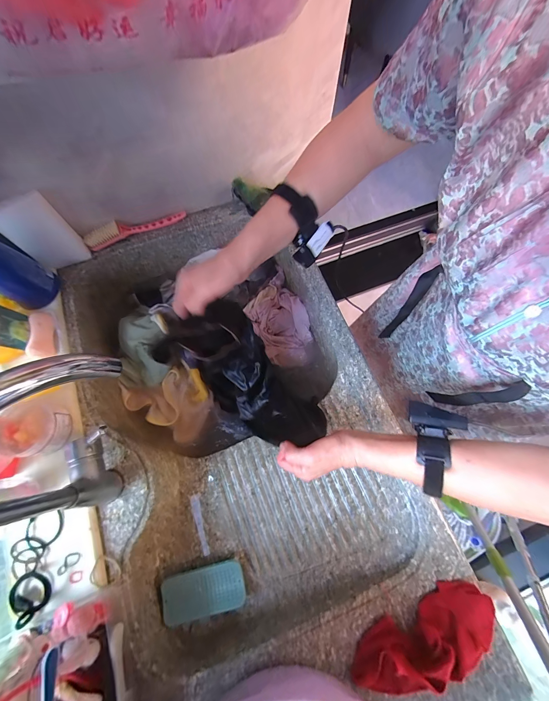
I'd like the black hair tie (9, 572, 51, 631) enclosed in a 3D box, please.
[{"bbox_3d":[-0.353,0.352,0.400,0.048,0.030,0.057,-24,72,-8],"label":"black hair tie"}]

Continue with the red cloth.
[{"bbox_3d":[0.210,0.409,0.392,0.205,0.043,0.077,-24,73,-8],"label":"red cloth"}]

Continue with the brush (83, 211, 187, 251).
[{"bbox_3d":[-0.306,-0.275,0.621,0.216,0.032,0.027,-25,73,-8],"label":"brush"}]

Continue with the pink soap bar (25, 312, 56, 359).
[{"bbox_3d":[-0.433,-0.028,0.524,0.033,0.028,0.089,-12,71,-4],"label":"pink soap bar"}]

